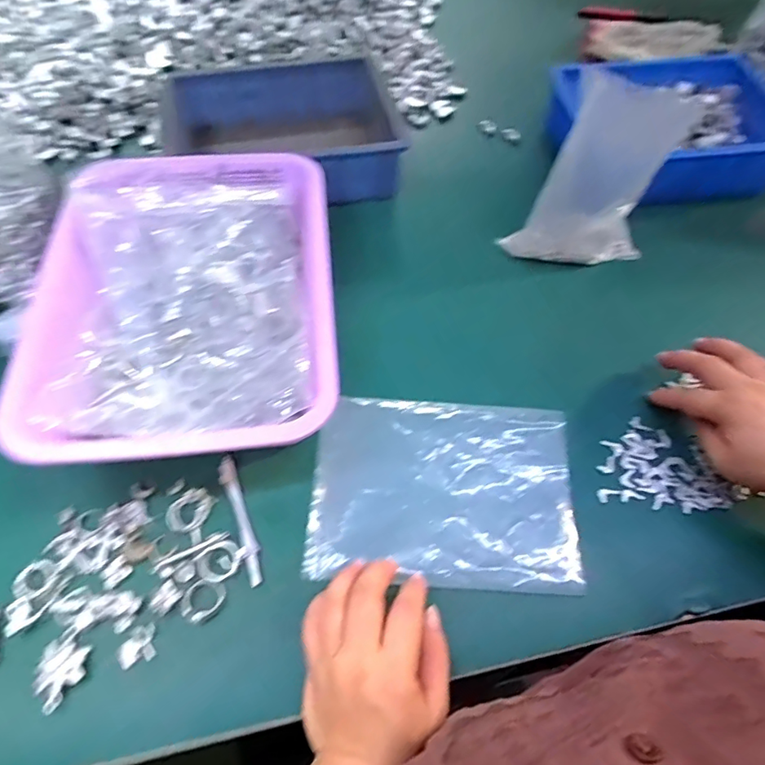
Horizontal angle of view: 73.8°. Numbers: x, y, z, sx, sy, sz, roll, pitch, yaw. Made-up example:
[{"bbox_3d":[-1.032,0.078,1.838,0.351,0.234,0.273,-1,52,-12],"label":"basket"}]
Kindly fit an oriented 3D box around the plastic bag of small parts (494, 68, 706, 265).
[{"bbox_3d":[0.202,-0.186,0.485,0.130,0.160,0.060,19,60,9],"label":"plastic bag of small parts"}]

